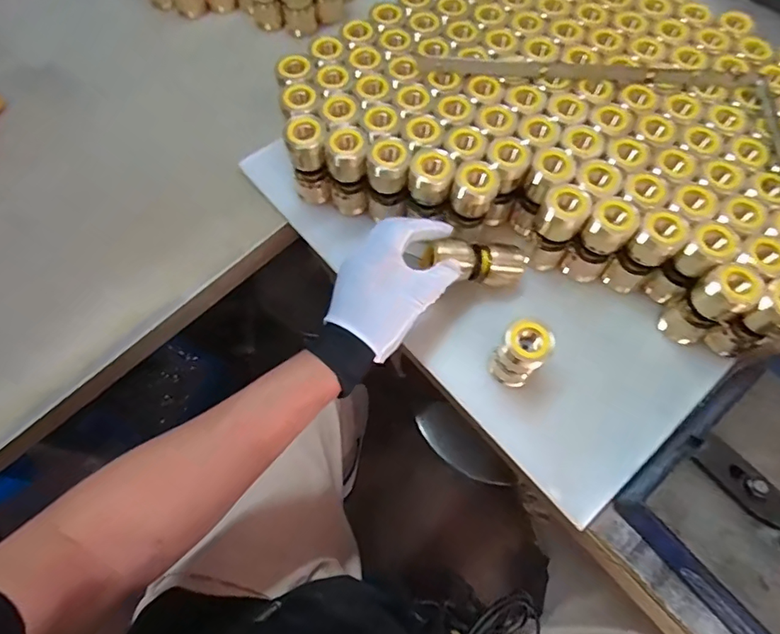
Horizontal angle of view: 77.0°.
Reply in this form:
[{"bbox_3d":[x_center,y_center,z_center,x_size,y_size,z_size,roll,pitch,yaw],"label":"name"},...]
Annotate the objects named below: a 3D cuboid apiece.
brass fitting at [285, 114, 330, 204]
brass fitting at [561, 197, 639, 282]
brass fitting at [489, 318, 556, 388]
[{"bbox_3d":[-0.083,-0.154,0.503,0.035,0.104,0.030,-4,65,-2],"label":"brass fitting"},{"bbox_3d":[0.197,-0.068,0.468,0.039,0.100,0.037,38,70,16],"label":"brass fitting"},{"bbox_3d":[0.112,0.036,0.429,0.038,0.087,0.033,34,69,14],"label":"brass fitting"}]

